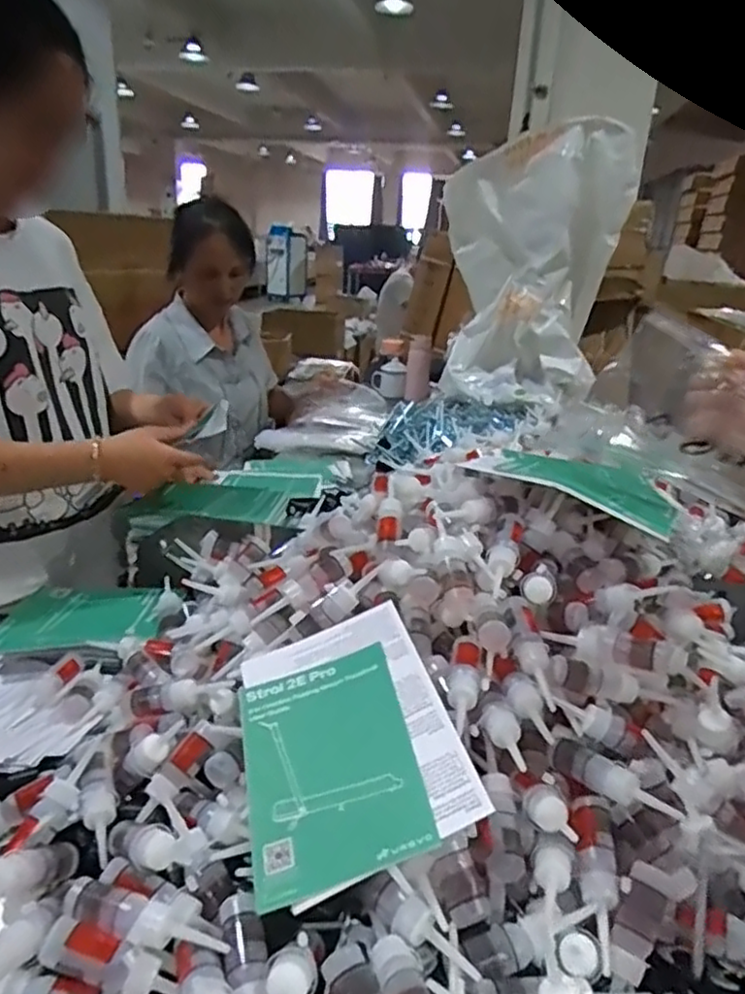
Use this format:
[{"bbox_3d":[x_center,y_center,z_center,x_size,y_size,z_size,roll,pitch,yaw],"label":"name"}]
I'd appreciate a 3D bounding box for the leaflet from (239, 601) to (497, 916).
[{"bbox_3d":[-0.026,0.179,0.518,0.158,0.009,0.212,-25,37,-4],"label":"leaflet"}]

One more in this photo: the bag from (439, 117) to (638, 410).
[{"bbox_3d":[0.357,-0.520,1.555,0.397,0.545,0.213,6,21,9],"label":"bag"}]

